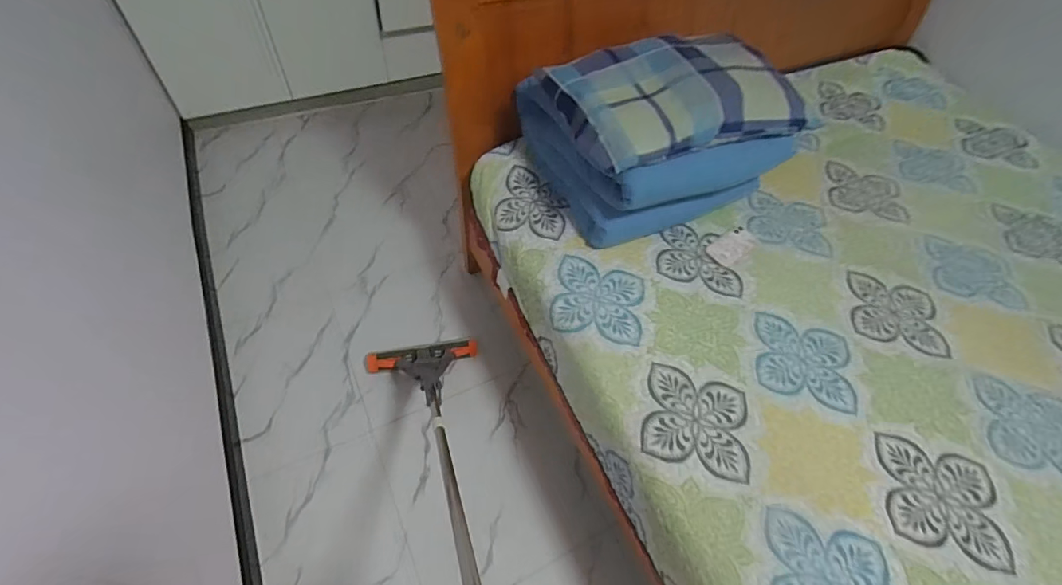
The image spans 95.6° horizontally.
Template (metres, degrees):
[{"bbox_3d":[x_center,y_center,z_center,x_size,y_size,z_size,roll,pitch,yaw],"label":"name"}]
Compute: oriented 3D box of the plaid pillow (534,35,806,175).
[{"bbox_3d":[0.318,-0.449,1.055,0.505,0.108,0.321,-18,58,-16],"label":"plaid pillow"}]

